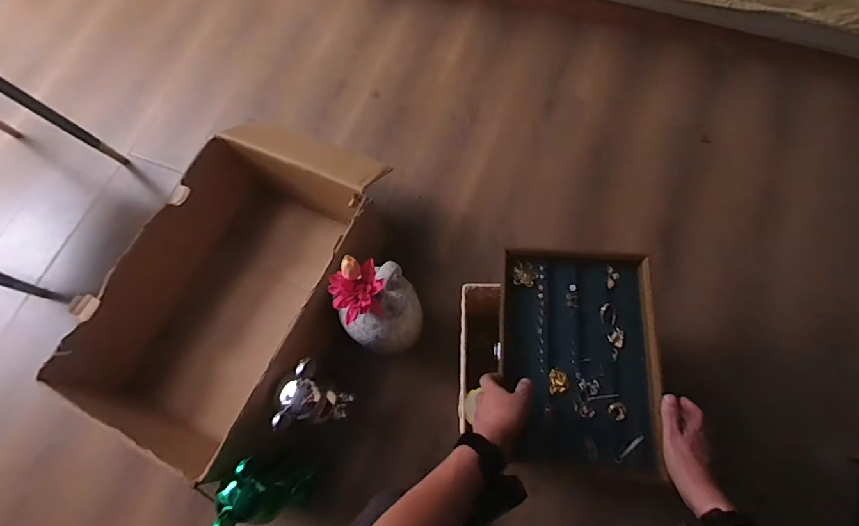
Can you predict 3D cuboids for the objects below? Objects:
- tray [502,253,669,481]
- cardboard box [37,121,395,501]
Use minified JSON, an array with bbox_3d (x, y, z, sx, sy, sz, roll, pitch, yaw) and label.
[{"bbox_3d":[0.238,0.148,0.727,0.242,0.060,0.345,6,68,4],"label":"tray"},{"bbox_3d":[-0.396,0.058,0.981,0.465,0.214,0.754,27,74,13],"label":"cardboard box"}]

